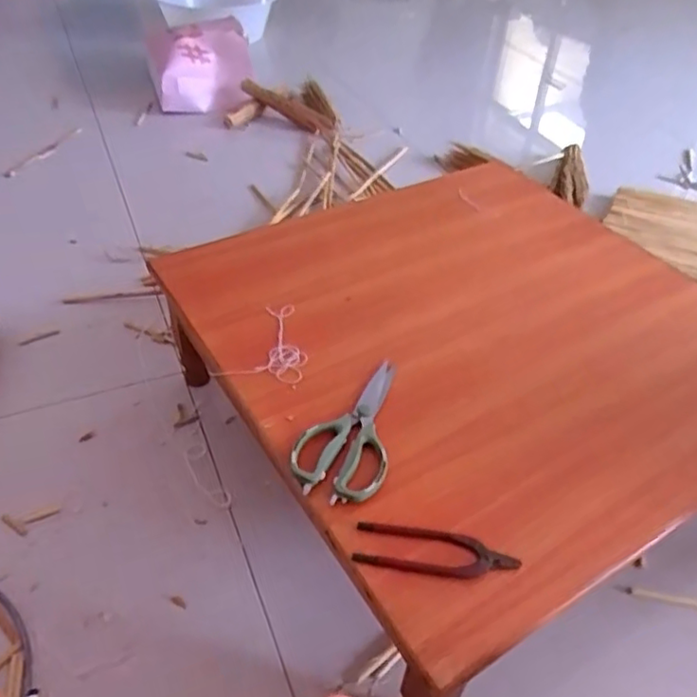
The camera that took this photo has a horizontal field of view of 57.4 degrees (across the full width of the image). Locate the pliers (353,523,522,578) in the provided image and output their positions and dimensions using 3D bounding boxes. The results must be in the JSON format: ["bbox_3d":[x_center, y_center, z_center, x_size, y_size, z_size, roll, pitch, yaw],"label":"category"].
[{"bbox_3d":[0.084,0.197,0.615,0.153,0.010,0.044,5,42,5],"label":"pliers"}]

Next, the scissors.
[{"bbox_3d":[0.004,0.085,0.725,0.096,0.017,0.215,9,42,10],"label":"scissors"}]

